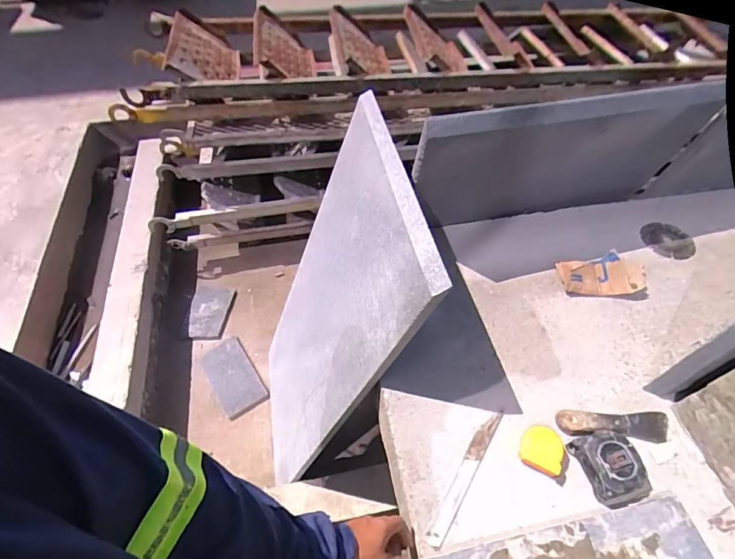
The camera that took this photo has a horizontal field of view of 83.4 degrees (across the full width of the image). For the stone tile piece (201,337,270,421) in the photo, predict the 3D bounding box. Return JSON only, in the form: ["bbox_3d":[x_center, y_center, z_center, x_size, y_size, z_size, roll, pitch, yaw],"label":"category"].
[{"bbox_3d":[-0.450,0.329,1.397,0.146,0.012,0.250,-29,67,-18],"label":"stone tile piece"}]

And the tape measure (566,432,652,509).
[{"bbox_3d":[0.364,0.280,0.615,0.085,0.044,0.096,-13,52,-11],"label":"tape measure"}]

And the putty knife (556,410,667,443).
[{"bbox_3d":[0.400,0.235,0.668,0.180,0.024,0.047,1,51,0],"label":"putty knife"}]

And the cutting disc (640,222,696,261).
[{"bbox_3d":[0.705,-0.092,0.969,0.110,0.007,0.129,10,47,9],"label":"cutting disc"}]

